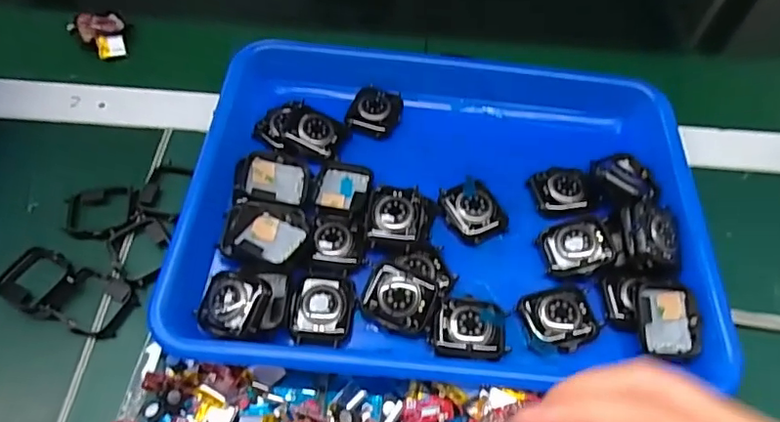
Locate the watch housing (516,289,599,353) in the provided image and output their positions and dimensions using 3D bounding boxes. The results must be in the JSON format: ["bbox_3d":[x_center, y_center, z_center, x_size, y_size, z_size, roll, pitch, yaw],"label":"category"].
[{"bbox_3d":[0.101,0.063,0.328,0.041,0.007,0.038,-10,57,-9],"label":"watch housing"}]

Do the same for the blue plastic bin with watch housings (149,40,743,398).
[{"bbox_3d":[0.038,-0.012,0.379,0.327,0.041,0.263,5,56,1],"label":"blue plastic bin with watch housings"}]

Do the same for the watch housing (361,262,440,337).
[{"bbox_3d":[0.005,0.053,0.327,0.040,0.011,0.034,20,79,10],"label":"watch housing"}]

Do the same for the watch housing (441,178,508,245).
[{"bbox_3d":[0.055,-0.001,0.367,0.035,0.011,0.043,-26,61,-19],"label":"watch housing"}]

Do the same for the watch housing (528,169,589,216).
[{"bbox_3d":[0.118,-0.013,0.378,0.040,0.009,0.033,-4,56,-6],"label":"watch housing"}]

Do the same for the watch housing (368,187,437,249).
[{"bbox_3d":[0.007,0.002,0.356,0.041,0.018,0.044,5,56,0],"label":"watch housing"}]

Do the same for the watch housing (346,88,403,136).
[{"bbox_3d":[-0.011,-0.075,0.411,0.036,0.007,0.042,13,56,6],"label":"watch housing"}]

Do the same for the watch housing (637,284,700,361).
[{"bbox_3d":[0.163,0.063,0.323,0.036,0.016,0.040,4,56,0],"label":"watch housing"}]

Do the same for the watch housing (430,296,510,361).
[{"bbox_3d":[0.047,0.069,0.323,0.041,0.008,0.035,10,56,4],"label":"watch housing"}]

